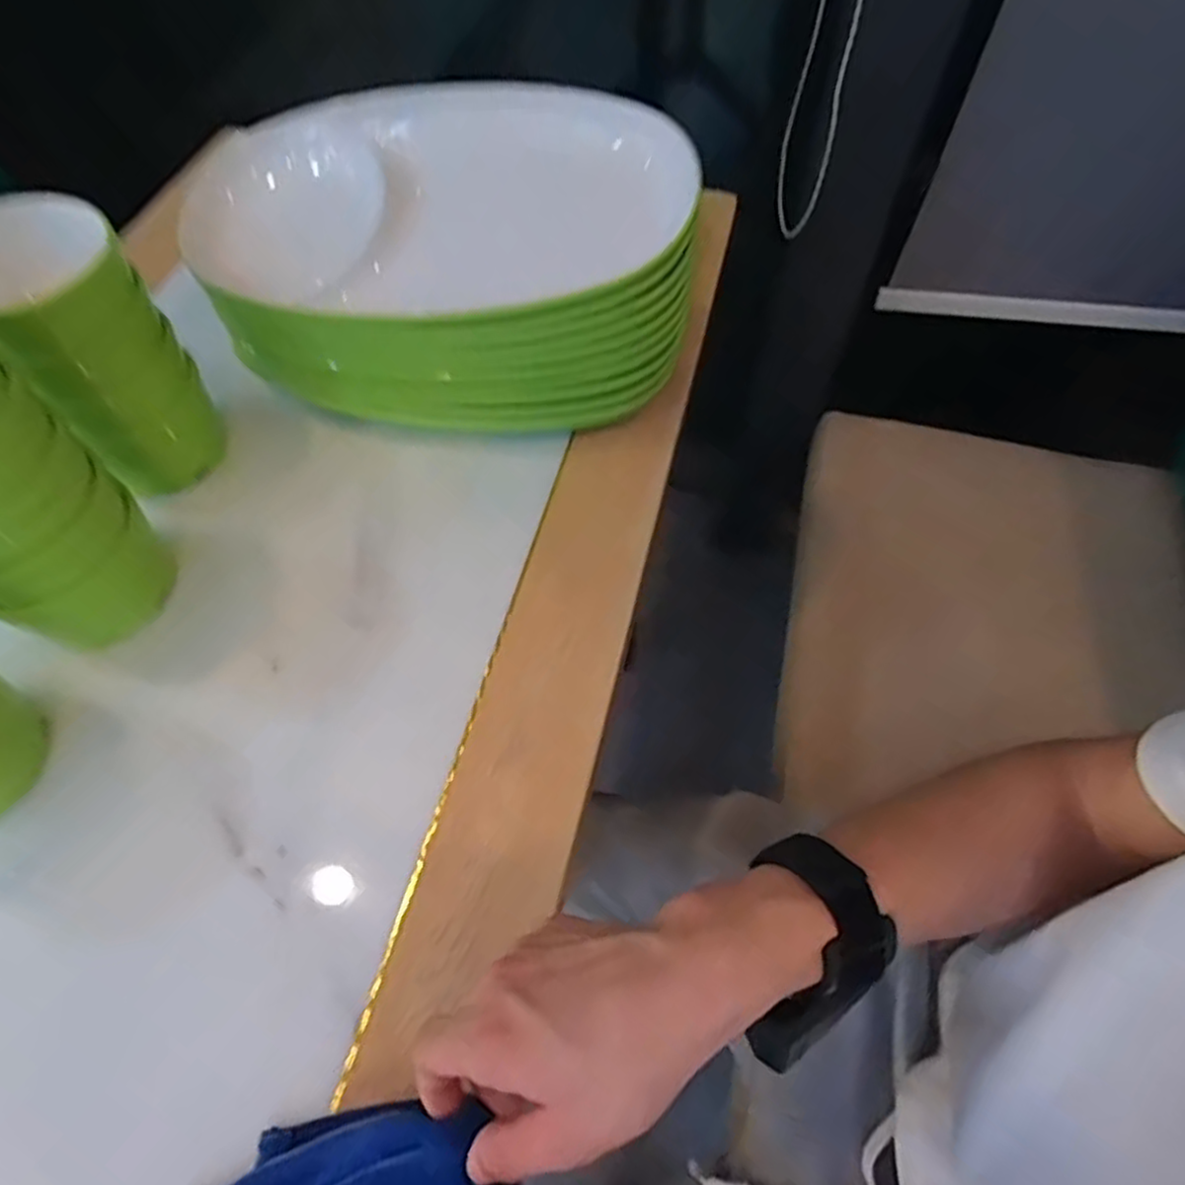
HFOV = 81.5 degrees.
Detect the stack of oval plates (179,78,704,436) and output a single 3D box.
[{"bbox_3d":[-0.102,-0.235,0.509,0.337,0.175,0.170,8,60,5],"label":"stack of oval plates"}]

